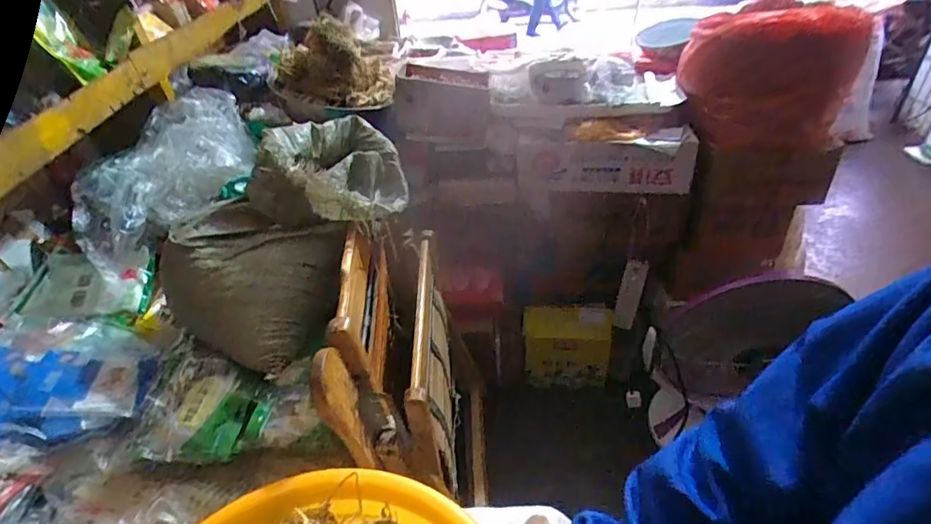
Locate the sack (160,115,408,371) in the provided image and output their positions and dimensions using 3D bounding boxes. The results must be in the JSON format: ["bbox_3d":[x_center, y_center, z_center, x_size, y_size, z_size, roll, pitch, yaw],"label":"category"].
[{"bbox_3d":[-0.276,-0.082,0.844,0.255,0.198,0.507,9,55,19],"label":"sack"}]

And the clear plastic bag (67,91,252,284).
[{"bbox_3d":[-0.648,-0.202,1.078,0.246,0.139,0.493,12,61,23],"label":"clear plastic bag"}]

